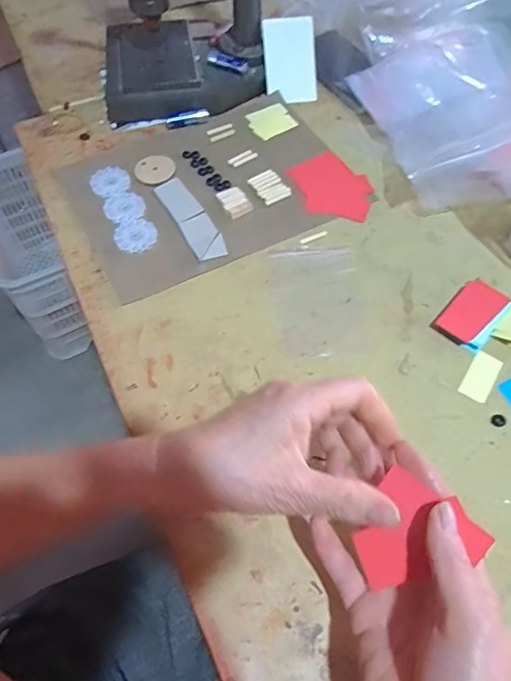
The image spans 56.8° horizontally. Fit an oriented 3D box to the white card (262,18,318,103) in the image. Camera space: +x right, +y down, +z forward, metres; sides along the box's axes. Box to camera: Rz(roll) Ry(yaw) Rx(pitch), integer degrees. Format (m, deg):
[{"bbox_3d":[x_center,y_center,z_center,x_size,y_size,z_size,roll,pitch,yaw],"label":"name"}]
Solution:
[{"bbox_3d":[0.041,-0.332,0.563,0.059,0.088,0.007,-5,17,6],"label":"white card"}]

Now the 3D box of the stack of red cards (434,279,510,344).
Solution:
[{"bbox_3d":[0.188,-0.026,0.410,0.036,0.006,0.065,39,66,21],"label":"stack of red cards"}]

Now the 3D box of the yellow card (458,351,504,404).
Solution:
[{"bbox_3d":[0.183,0.029,0.383,0.021,0.004,0.044,31,63,17],"label":"yellow card"}]

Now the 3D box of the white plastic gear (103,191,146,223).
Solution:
[{"bbox_3d":[-0.131,-0.134,0.472,0.039,0.004,0.040,0,59,0],"label":"white plastic gear"}]

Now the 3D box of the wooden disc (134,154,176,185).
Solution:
[{"bbox_3d":[-0.107,-0.182,0.501,0.043,0.004,0.042,0,59,0],"label":"wooden disc"}]

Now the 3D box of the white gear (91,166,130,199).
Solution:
[{"bbox_3d":[-0.151,-0.166,0.490,0.041,0.004,0.042,0,59,0],"label":"white gear"}]

